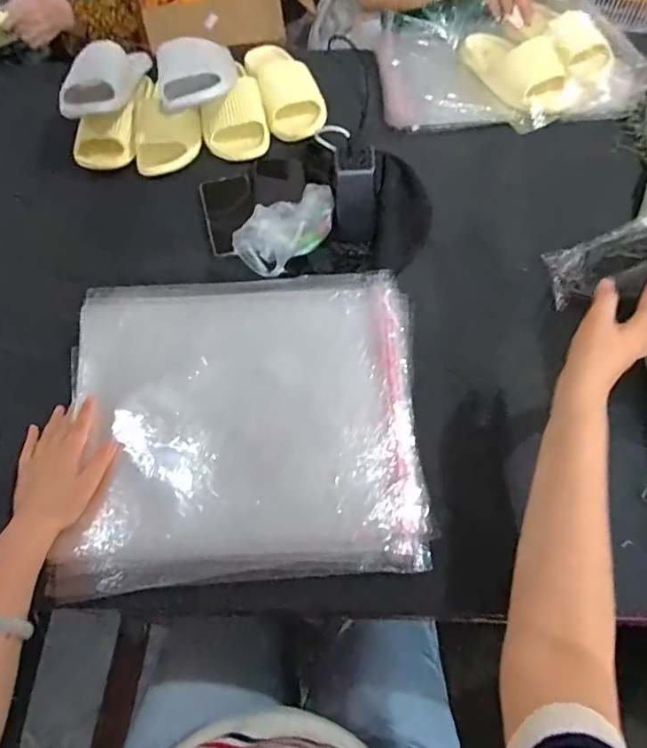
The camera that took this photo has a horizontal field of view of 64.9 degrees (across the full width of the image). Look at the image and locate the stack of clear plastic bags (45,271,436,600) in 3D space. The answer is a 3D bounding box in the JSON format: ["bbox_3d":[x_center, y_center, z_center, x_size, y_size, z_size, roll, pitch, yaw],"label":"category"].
[{"bbox_3d":[-0.090,0.039,0.567,0.381,0.038,0.352,-4,60,1],"label":"stack of clear plastic bags"}]

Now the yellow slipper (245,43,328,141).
[{"bbox_3d":[-0.073,-0.510,0.901,0.103,0.057,0.250,-18,61,-7],"label":"yellow slipper"}]

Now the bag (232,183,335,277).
[{"bbox_3d":[-0.044,-0.203,0.671,0.087,0.049,0.157,38,69,22],"label":"bag"}]

